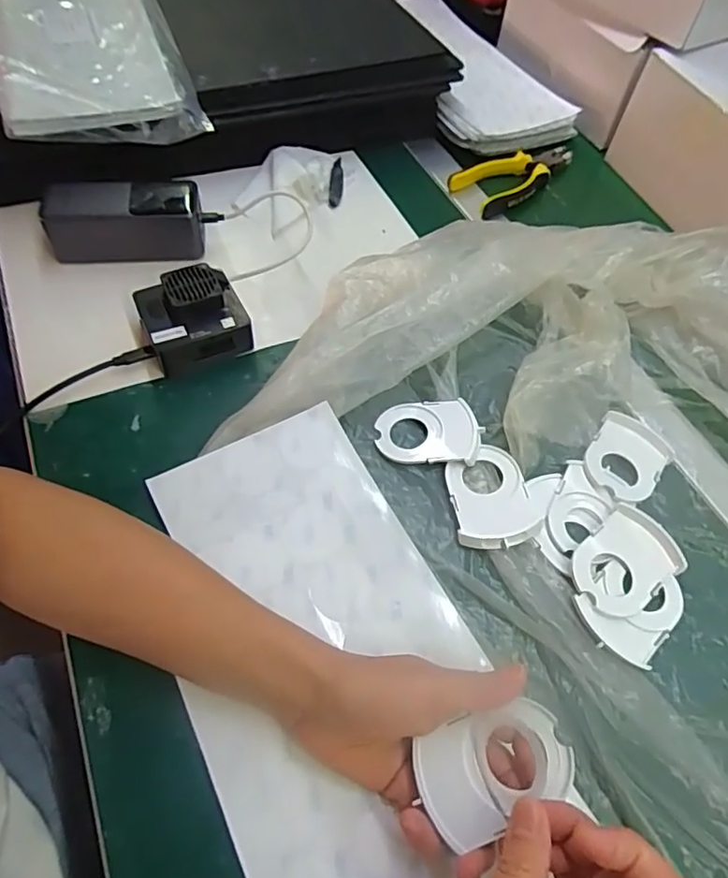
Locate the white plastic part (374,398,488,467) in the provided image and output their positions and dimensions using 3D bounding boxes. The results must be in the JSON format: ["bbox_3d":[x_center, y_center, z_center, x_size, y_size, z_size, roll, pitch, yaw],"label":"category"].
[{"bbox_3d":[0.050,-0.006,0.437,0.078,0.006,0.057,-2,57,-7],"label":"white plastic part"}]

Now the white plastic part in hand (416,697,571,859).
[{"bbox_3d":[0.066,0.166,0.287,0.073,0.012,0.047,-26,56,6],"label":"white plastic part in hand"}]

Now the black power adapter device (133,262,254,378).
[{"bbox_3d":[-0.137,-0.097,0.462,0.078,0.048,0.066,-20,61,-15],"label":"black power adapter device"}]

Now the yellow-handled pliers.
[{"bbox_3d":[0.171,-0.296,0.635,0.159,0.025,0.061,-33,65,-24],"label":"yellow-handled pliers"}]

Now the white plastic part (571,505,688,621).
[{"bbox_3d":[0.179,0.085,0.390,0.078,0.005,0.055,-35,66,-24],"label":"white plastic part"}]

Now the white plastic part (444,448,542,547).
[{"bbox_3d":[0.090,0.040,0.409,0.058,0.012,0.075,-10,58,-11],"label":"white plastic part"}]

